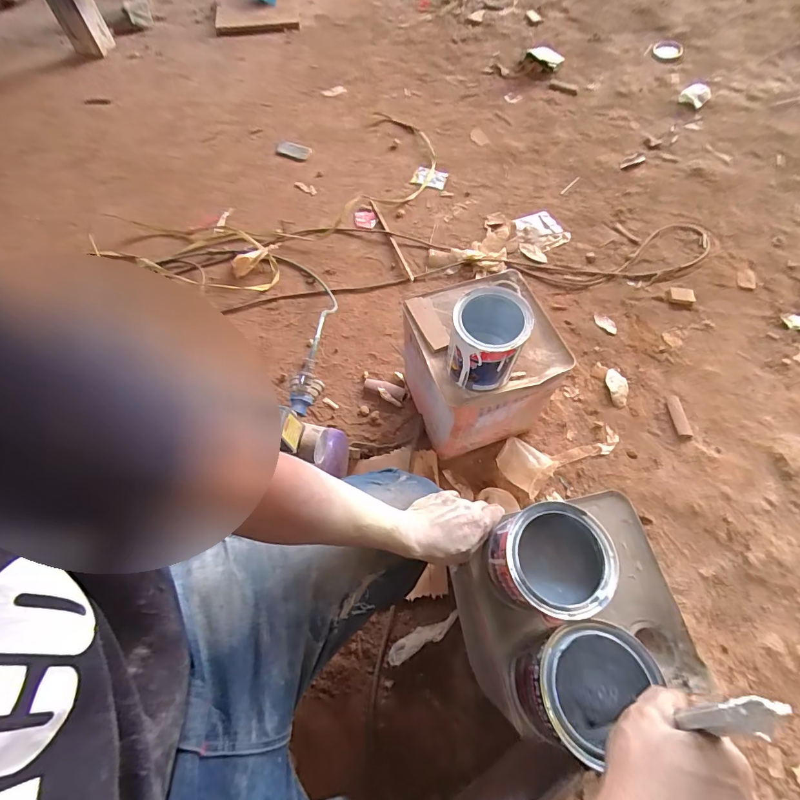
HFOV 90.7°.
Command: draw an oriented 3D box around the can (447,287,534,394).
[{"bbox_3d":[0.130,-0.086,0.593,0.099,0.137,0.100,0,63,0],"label":"can"}]

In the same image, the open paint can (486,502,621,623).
[{"bbox_3d":[0.162,0.180,0.441,0.111,0.103,0.104,-1,63,1],"label":"open paint can"}]

